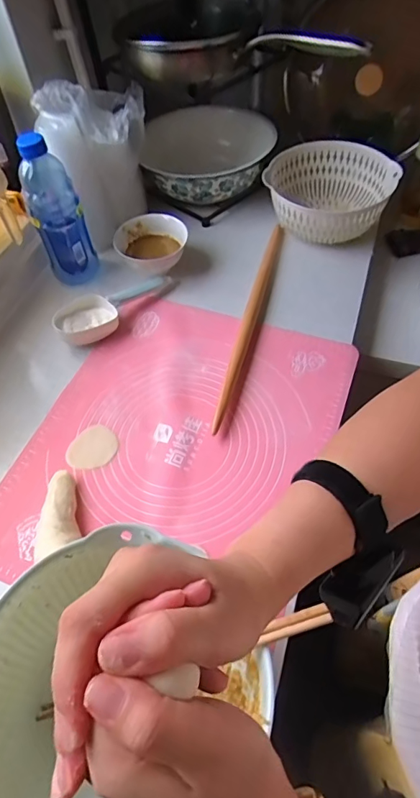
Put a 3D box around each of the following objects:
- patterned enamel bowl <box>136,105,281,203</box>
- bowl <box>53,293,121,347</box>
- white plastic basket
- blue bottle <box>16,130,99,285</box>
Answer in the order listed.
[{"bbox_3d":[0.000,-0.486,0.963,0.253,0.127,0.243,-1,55,1],"label":"patterned enamel bowl"},{"bbox_3d":[-0.201,-0.126,0.766,0.096,0.038,0.082,-28,59,-17],"label":"bowl"},{"bbox_3d":[0.220,-0.387,0.885,0.225,0.101,0.233,14,57,11],"label":"white plastic basket"},{"bbox_3d":[-0.251,-0.304,0.774,0.082,0.238,0.070,-20,57,-12],"label":"blue bottle"}]

